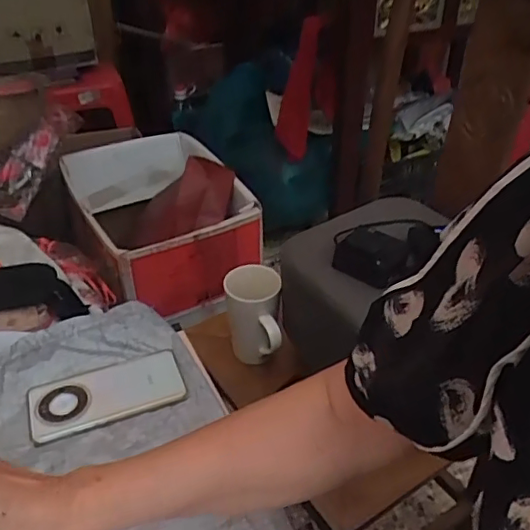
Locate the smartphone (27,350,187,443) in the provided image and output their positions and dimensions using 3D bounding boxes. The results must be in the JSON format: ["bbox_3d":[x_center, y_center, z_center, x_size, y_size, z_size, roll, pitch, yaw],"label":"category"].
[{"bbox_3d":[-0.174,0.140,0.616,0.161,0.013,0.076,-14,38,-19],"label":"smartphone"}]

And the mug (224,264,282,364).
[{"bbox_3d":[-0.017,0.084,0.852,0.082,0.143,0.082,-2,37,-1],"label":"mug"}]

